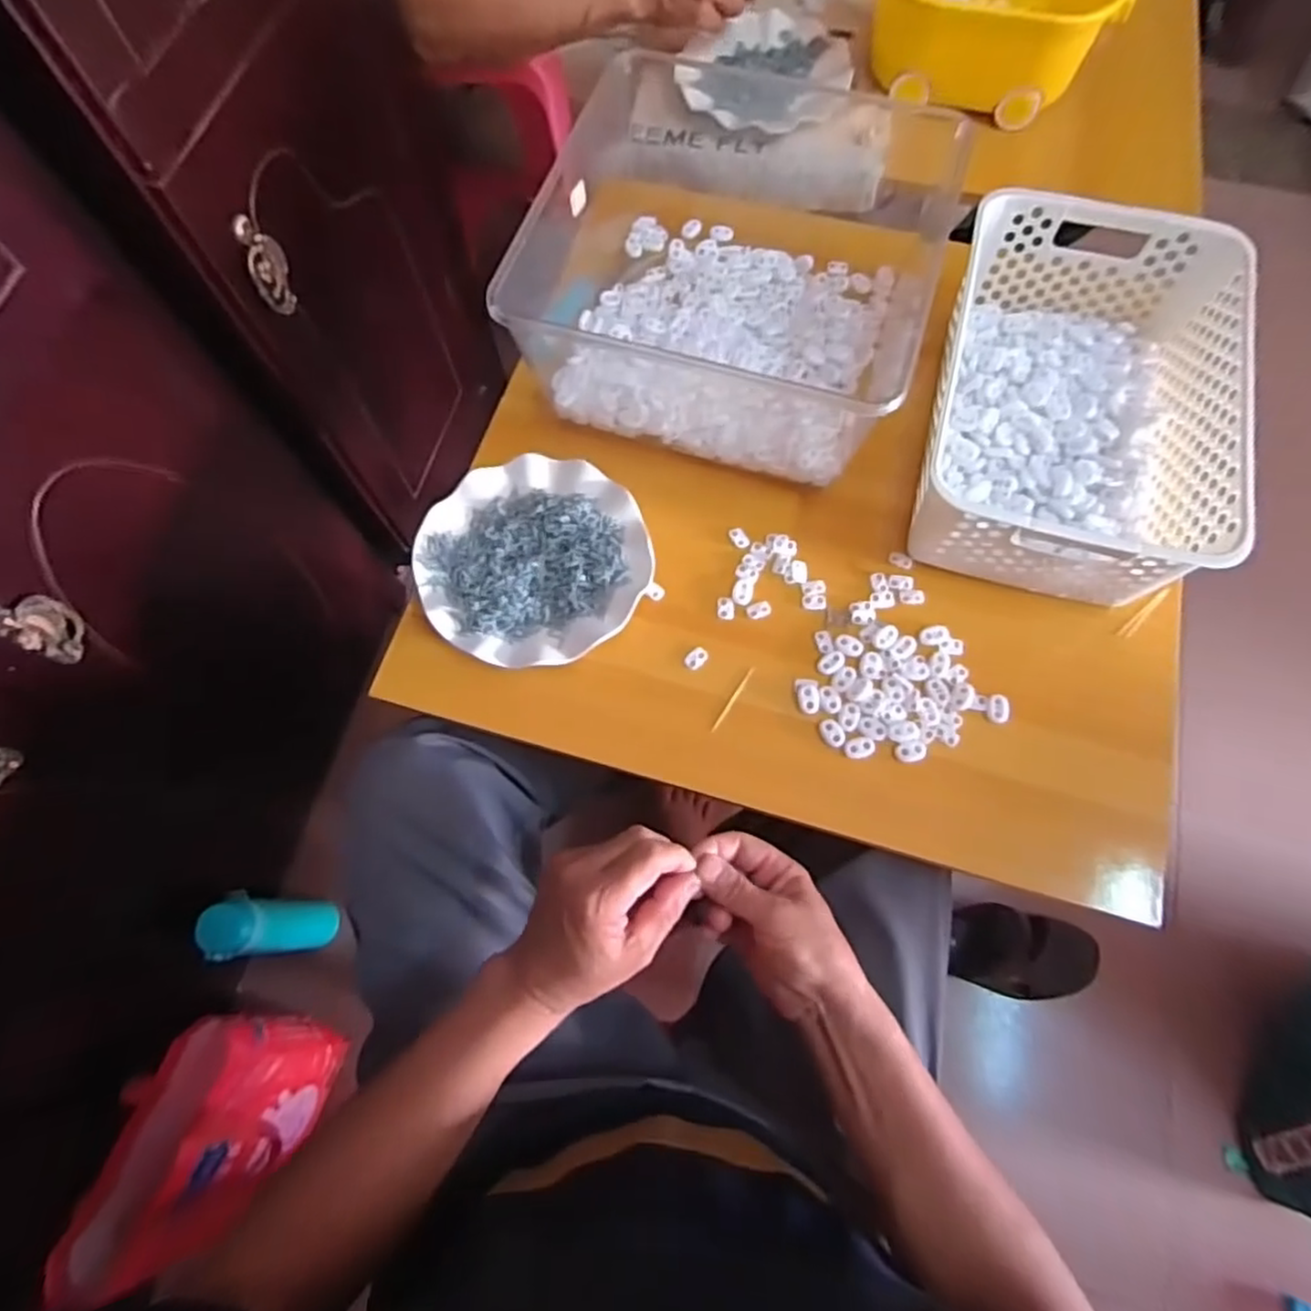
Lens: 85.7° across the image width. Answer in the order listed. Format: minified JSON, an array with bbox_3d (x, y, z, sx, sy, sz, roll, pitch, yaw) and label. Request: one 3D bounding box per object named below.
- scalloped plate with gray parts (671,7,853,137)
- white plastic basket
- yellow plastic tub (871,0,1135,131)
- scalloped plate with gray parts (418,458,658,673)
[{"bbox_3d":[0.119,-0.635,0.778,0.179,0.040,0.176,0,70,1],"label":"scalloped plate with gray parts"},{"bbox_3d":[0.325,-0.196,0.558,0.197,0.108,0.304,14,71,6],"label":"white plastic basket"},{"bbox_3d":[0.336,-0.650,0.716,0.242,0.099,0.150,23,72,9],"label":"yellow plastic tub"},{"bbox_3d":[-0.098,-0.077,0.576,0.179,0.023,0.179,0,70,1],"label":"scalloped plate with gray parts"}]

